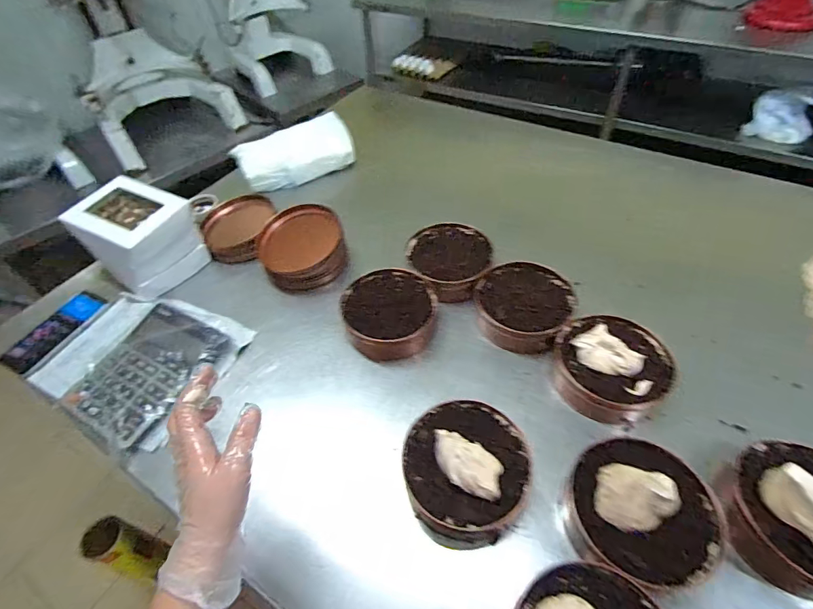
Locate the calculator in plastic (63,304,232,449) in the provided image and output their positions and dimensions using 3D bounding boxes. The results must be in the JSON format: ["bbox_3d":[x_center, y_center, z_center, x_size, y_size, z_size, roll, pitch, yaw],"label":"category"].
[{"bbox_3d":[-0.383,0.102,0.636,0.162,0.039,0.197,19,53,19],"label":"calculator in plastic"}]

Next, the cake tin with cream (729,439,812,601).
[{"bbox_3d":[0.430,0.219,0.454,0.151,0.058,0.157,18,53,18],"label":"cake tin with cream"}]

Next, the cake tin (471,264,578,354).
[{"bbox_3d":[0.184,0.005,0.686,0.146,0.049,0.151,-2,50,2],"label":"cake tin"}]

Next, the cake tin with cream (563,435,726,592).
[{"bbox_3d":[0.255,0.220,0.464,0.150,0.057,0.144,-2,50,2],"label":"cake tin with cream"}]

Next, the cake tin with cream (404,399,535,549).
[{"bbox_3d":[0.071,0.190,0.506,0.141,0.078,0.152,-2,50,2],"label":"cake tin with cream"}]

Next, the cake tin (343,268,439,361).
[{"bbox_3d":[-0.025,0.012,0.689,0.144,0.051,0.156,-2,50,2],"label":"cake tin"}]

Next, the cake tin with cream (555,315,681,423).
[{"bbox_3d":[0.286,0.082,0.602,0.148,0.061,0.145,-2,50,2],"label":"cake tin with cream"}]

